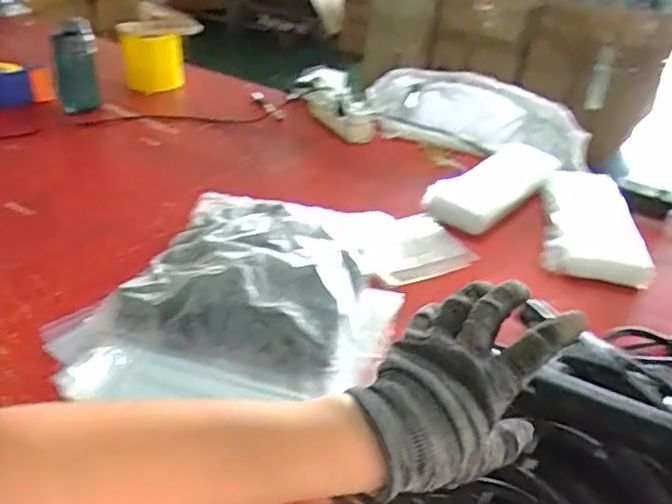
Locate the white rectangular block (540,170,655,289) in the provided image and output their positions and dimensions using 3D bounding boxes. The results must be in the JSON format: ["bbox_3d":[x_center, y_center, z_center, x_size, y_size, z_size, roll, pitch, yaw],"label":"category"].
[{"bbox_3d":[0.403,-0.053,0.993,0.147,0.035,0.313,10,32,11],"label":"white rectangular block"}]

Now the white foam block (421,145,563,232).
[{"bbox_3d":[0.279,-0.119,1.080,0.119,0.036,0.312,28,39,34],"label":"white foam block"}]

